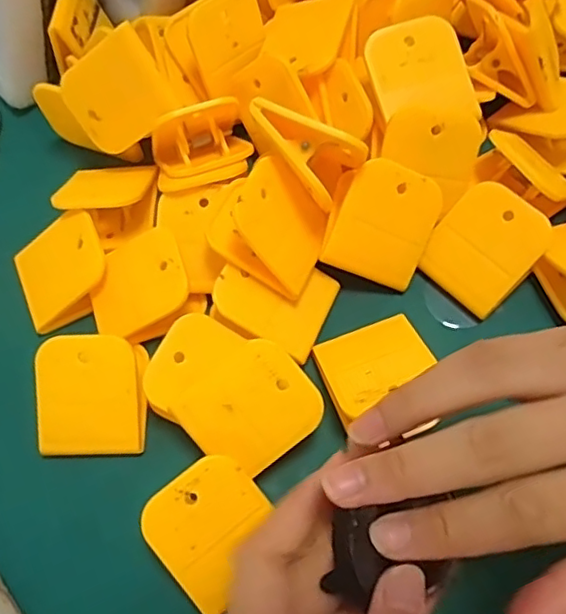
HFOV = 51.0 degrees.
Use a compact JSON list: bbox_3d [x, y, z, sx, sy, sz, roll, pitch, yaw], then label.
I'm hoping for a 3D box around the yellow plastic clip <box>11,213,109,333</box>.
[{"bbox_3d":[-0.114,-0.019,0.304,0.047,0.023,0.050,-23,66,-5],"label":"yellow plastic clip"}]

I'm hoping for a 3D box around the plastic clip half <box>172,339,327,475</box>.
[{"bbox_3d":[-0.014,0.044,0.254,0.054,0.004,0.046,-39,86,1],"label":"plastic clip half"}]

